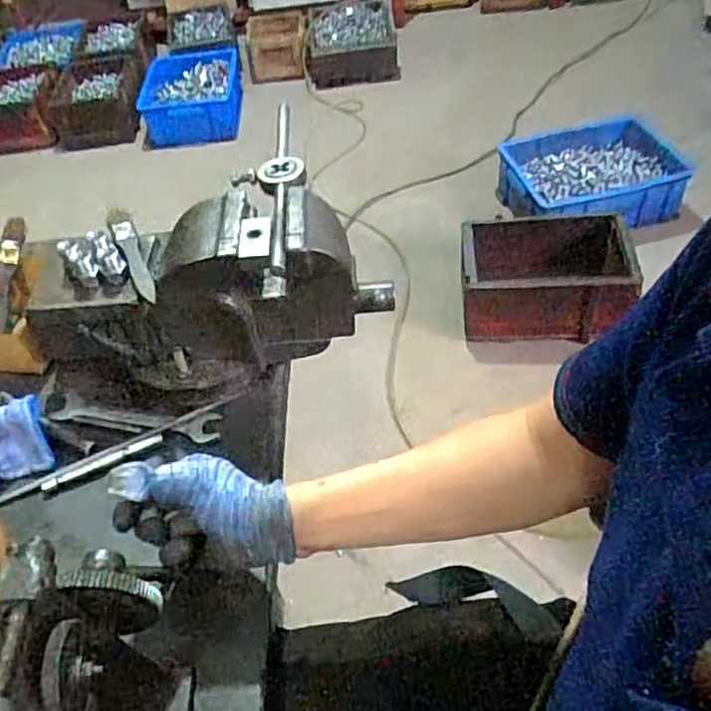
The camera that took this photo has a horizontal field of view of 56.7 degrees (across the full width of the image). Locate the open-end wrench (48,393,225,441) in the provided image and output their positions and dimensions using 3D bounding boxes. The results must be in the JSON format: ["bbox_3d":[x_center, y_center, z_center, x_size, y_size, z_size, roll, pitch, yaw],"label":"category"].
[{"bbox_3d":[-0.206,0.060,0.623,0.165,0.011,0.031,5,47,12],"label":"open-end wrench"}]

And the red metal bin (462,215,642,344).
[{"bbox_3d":[0.419,-0.176,1.471,0.350,0.165,0.272,2,47,9],"label":"red metal bin"}]

